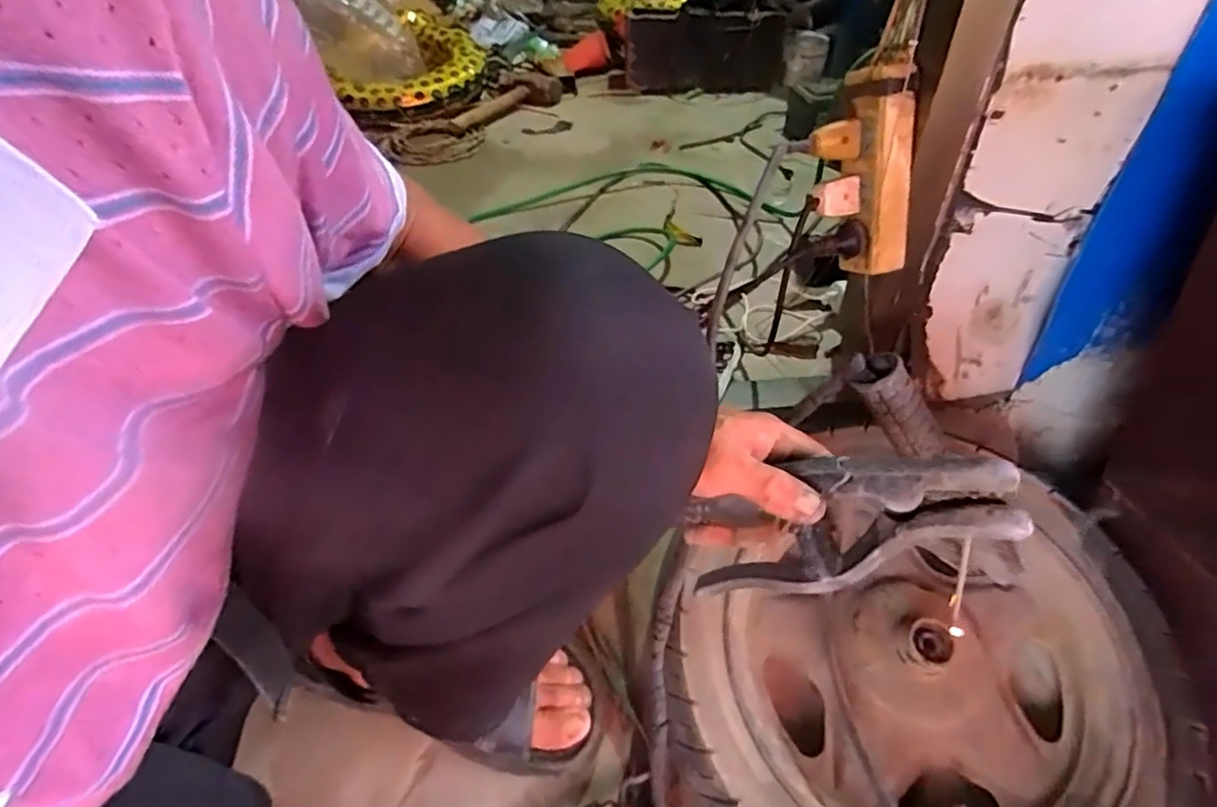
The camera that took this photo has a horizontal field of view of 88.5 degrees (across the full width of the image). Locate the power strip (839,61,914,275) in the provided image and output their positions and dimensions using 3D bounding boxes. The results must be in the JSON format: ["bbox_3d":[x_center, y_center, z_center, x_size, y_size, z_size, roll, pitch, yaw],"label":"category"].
[{"bbox_3d":[0.242,-0.207,0.562,0.047,0.178,0.053,-11,19,-10],"label":"power strip"}]

